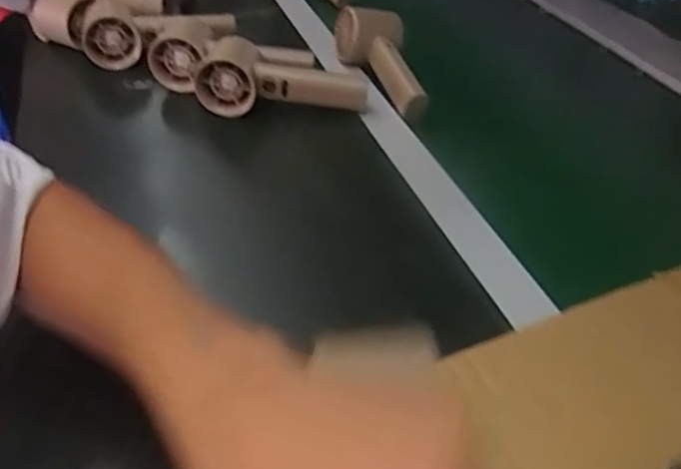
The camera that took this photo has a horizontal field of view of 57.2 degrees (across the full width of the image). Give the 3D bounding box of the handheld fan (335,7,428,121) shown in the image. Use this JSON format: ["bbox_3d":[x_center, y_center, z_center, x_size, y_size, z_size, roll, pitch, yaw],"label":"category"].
[{"bbox_3d":[0.048,-0.173,0.633,0.059,0.055,0.154,-15,57,-19],"label":"handheld fan"}]

